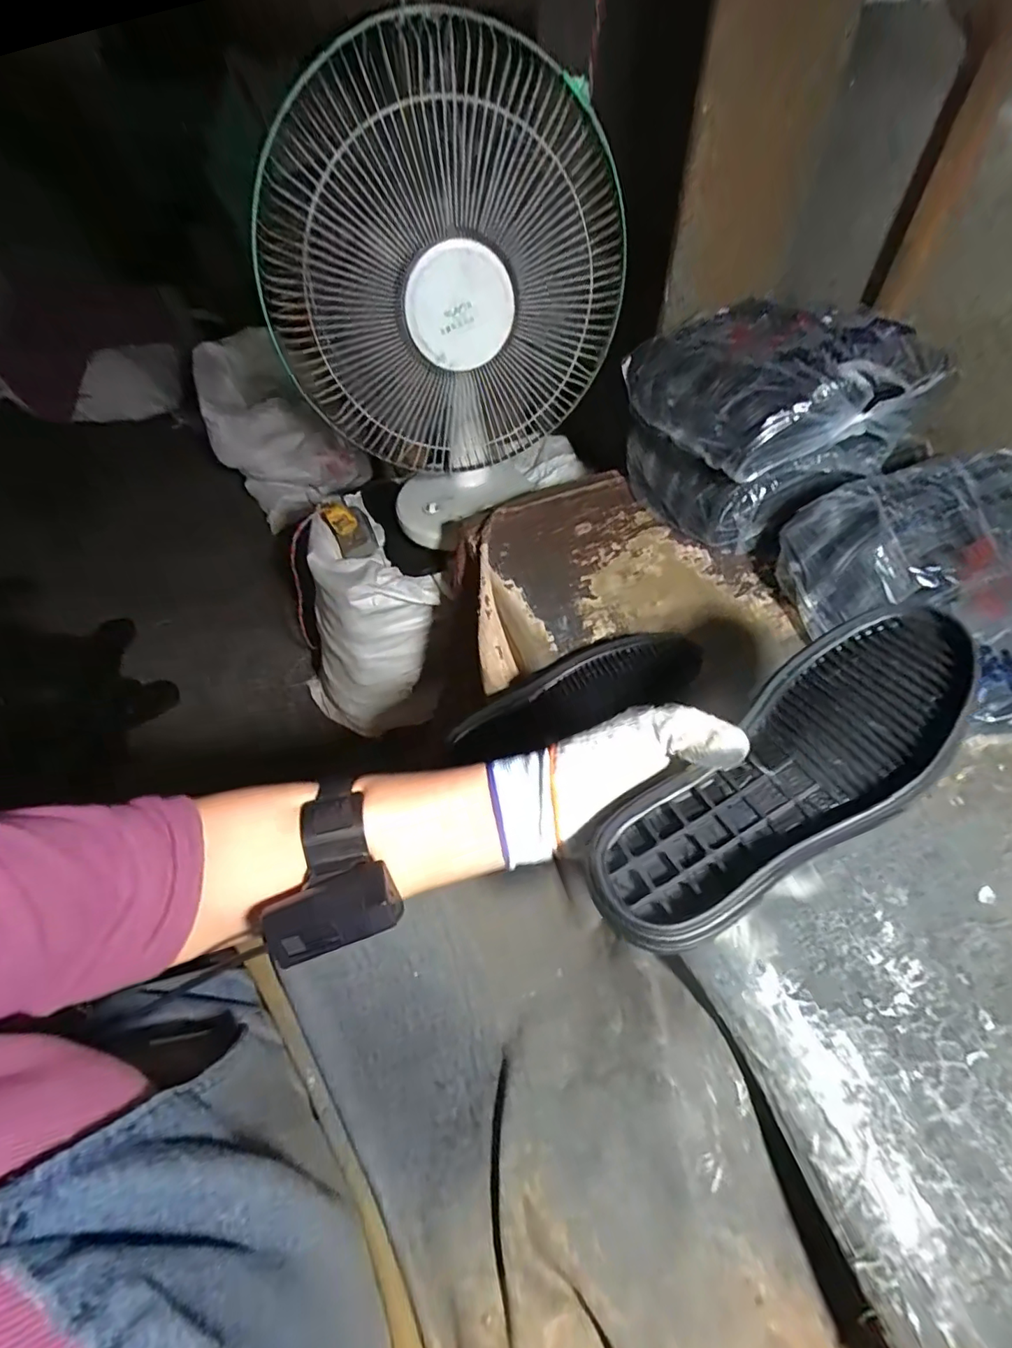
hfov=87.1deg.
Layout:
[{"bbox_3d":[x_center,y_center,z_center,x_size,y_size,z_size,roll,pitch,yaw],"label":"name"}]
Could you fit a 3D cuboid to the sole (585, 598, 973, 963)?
[{"bbox_3d":[0.166,0.057,0.310,0.265,0.033,0.089,-37,58,-9],"label":"sole"}]

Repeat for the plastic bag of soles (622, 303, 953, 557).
[{"bbox_3d":[0.299,-0.295,0.631,0.239,0.199,0.236,-17,53,-11],"label":"plastic bag of soles"}]

